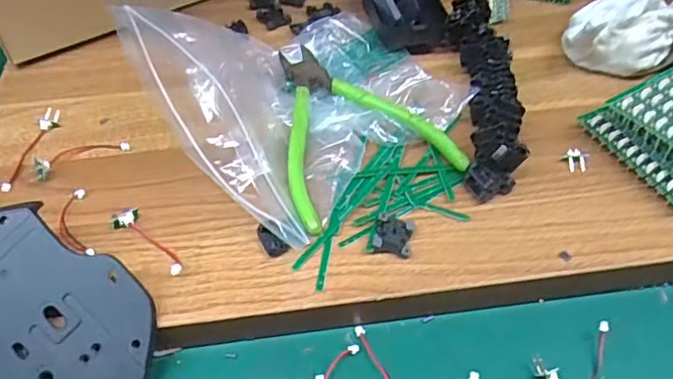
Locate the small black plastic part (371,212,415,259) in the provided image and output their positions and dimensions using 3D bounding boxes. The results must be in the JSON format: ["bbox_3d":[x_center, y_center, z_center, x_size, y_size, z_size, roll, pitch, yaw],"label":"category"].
[{"bbox_3d":[0.031,0.025,0.306,0.021,0.008,0.022,9,50,8],"label":"small black plastic part"}]

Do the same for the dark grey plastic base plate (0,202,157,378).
[{"bbox_3d":[-0.135,0.059,0.271,0.109,0.004,0.071,37,76,1],"label":"dark grey plastic base plate"}]

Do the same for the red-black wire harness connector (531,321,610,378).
[{"bbox_3d":[0.122,0.085,0.285,0.045,0.010,0.022,-20,52,-16],"label":"red-black wire harness connector"}]

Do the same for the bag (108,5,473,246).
[{"bbox_3d":[-0.015,-0.070,0.351,0.177,0.055,0.176,36,59,28],"label":"bag"}]

